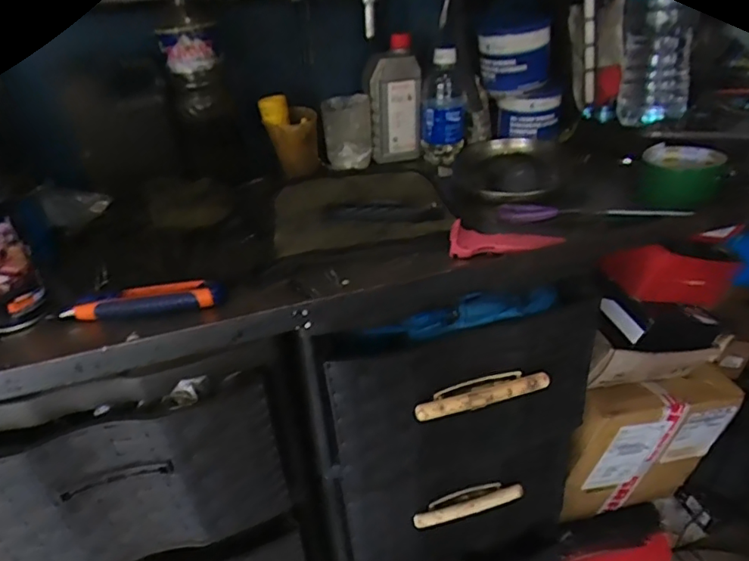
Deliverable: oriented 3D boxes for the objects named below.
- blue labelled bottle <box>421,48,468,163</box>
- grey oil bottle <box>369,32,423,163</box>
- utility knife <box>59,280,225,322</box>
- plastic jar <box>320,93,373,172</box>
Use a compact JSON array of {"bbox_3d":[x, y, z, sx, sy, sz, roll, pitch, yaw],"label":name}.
[{"bbox_3d":[0.101,-0.247,0.798,0.062,0.156,0.069,1,31,8],"label":"blue labelled bottle"},{"bbox_3d":[0.029,-0.261,0.803,0.080,0.164,0.039,-4,30,1],"label":"grey oil bottle"},{"bbox_3d":[-0.219,0.020,0.519,0.148,0.026,0.021,-4,30,1],"label":"utility knife"},{"bbox_3d":[-0.039,-0.213,0.800,0.070,0.096,0.064,-4,30,0],"label":"plastic jar"}]

